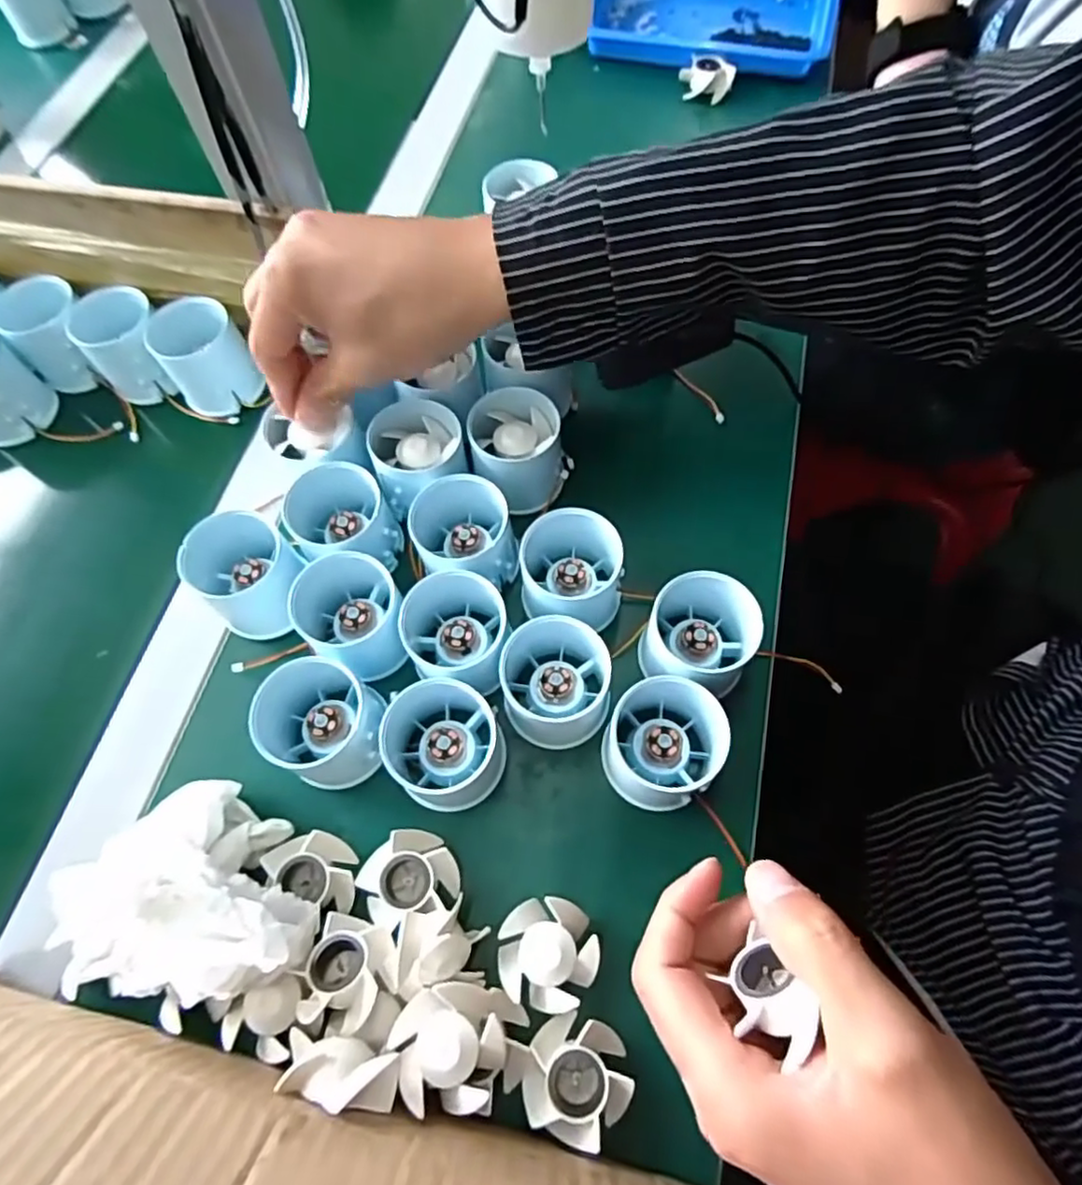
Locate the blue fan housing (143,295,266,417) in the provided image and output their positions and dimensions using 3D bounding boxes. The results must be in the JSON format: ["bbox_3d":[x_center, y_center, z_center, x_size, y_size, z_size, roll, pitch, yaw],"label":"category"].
[{"bbox_3d":[-0.215,-0.150,0.426,0.051,0.052,0.057,-30,67,-10],"label":"blue fan housing"}]

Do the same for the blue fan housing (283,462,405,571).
[{"bbox_3d":[-0.110,-0.039,0.362,0.051,0.044,0.051,-1,65,3],"label":"blue fan housing"}]

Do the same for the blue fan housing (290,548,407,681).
[{"bbox_3d":[-0.097,0.012,0.342,0.055,0.051,0.053,-1,65,3],"label":"blue fan housing"}]

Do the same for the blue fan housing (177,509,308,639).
[{"bbox_3d":[-0.157,-0.008,0.353,0.056,0.047,0.052,-1,65,3],"label":"blue fan housing"}]

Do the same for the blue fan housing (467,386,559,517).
[{"bbox_3d":[-0.014,-0.082,0.379,0.049,0.048,0.051,-2,65,2],"label":"blue fan housing"}]

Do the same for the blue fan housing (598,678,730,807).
[{"bbox_3d":[0.058,0.070,0.314,0.058,0.041,0.059,-16,66,-4],"label":"blue fan housing"}]

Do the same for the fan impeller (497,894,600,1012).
[{"bbox_3d":[0.003,0.159,0.289,0.043,0.016,0.043,-1,65,3],"label":"fan impeller"}]

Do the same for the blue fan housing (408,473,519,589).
[{"bbox_3d":[-0.042,-0.030,0.357,0.052,0.047,0.052,-1,65,3],"label":"blue fan housing"}]

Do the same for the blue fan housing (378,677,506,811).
[{"bbox_3d":[-0.049,0.072,0.324,0.063,0.038,0.057,36,72,18],"label":"blue fan housing"}]

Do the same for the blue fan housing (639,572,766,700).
[{"bbox_3d":[0.080,0.022,0.330,0.054,0.046,0.049,18,68,11],"label":"blue fan housing"}]

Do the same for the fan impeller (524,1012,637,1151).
[{"bbox_3d":[0.015,0.200,0.271,0.042,0.019,0.041,-1,65,3],"label":"fan impeller"}]

